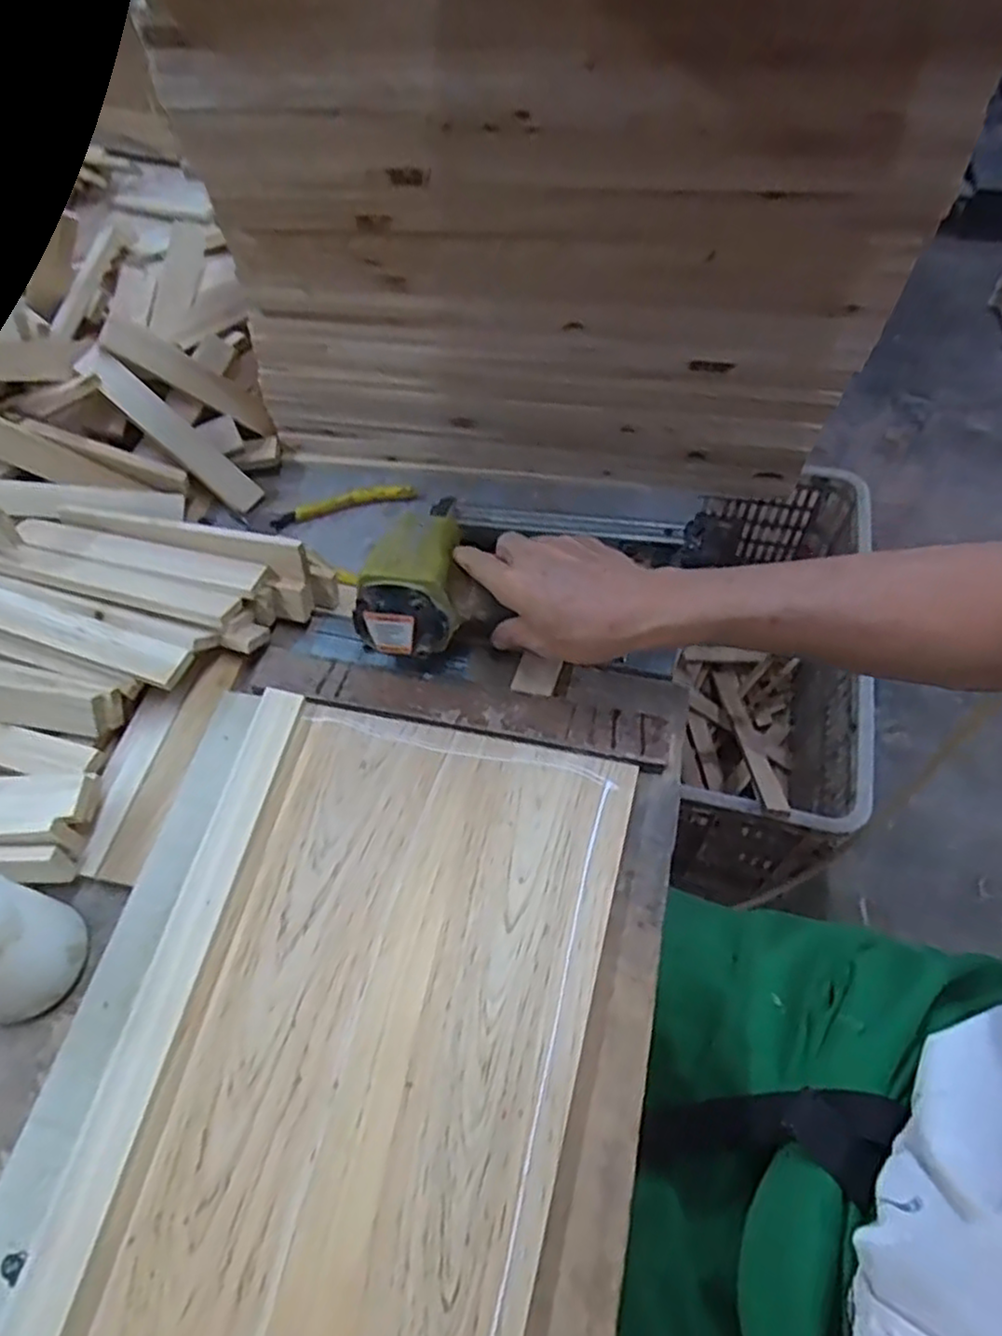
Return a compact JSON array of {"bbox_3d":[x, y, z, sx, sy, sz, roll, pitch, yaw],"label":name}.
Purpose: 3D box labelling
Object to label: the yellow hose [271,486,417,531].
[{"bbox_3d":[-0.130,-0.135,0.596,0.117,0.010,0.017,-16,57,-9],"label":"yellow hose"}]

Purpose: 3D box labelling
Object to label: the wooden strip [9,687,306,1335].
[{"bbox_3d":[-0.178,0.199,0.366,0.027,0.009,0.431,7,57,7],"label":"wooden strip"}]

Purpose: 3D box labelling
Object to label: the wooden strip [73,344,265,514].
[{"bbox_3d":[-0.262,-0.187,0.576,0.158,0.015,0.025,42,57,-23],"label":"wooden strip"}]

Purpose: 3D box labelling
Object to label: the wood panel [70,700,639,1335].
[{"bbox_3d":[-0.068,0.216,0.354,0.204,0.008,0.418,10,57,9],"label":"wood panel"}]

